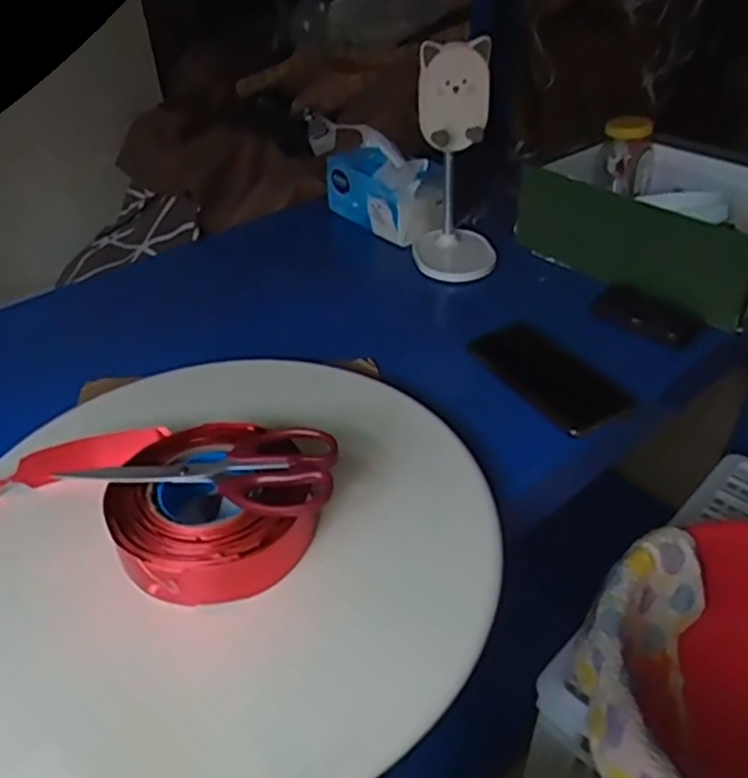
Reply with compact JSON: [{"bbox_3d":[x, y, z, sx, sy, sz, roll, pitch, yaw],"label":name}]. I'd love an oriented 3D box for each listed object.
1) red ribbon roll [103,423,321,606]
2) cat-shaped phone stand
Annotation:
[{"bbox_3d":[-0.117,0.085,0.496,0.133,0.044,0.152,-26,44,-26],"label":"red ribbon roll"},{"bbox_3d":[0.096,-0.257,0.799,0.099,0.249,0.083,4,39,9],"label":"cat-shaped phone stand"}]

